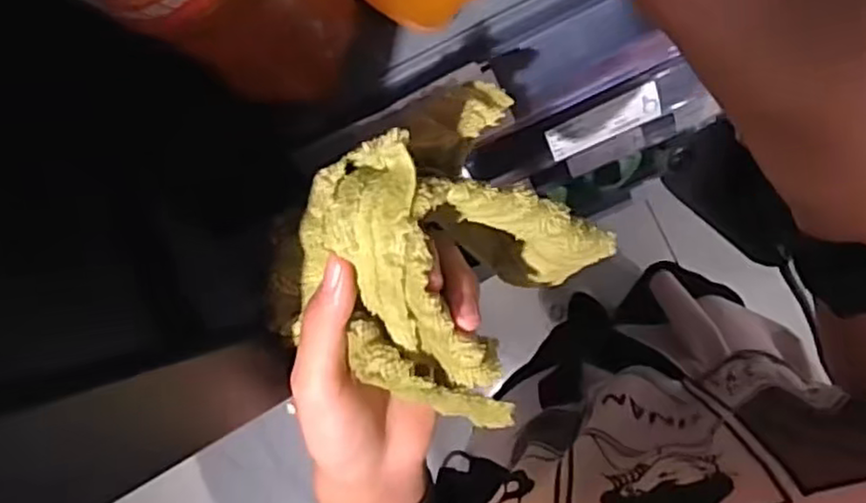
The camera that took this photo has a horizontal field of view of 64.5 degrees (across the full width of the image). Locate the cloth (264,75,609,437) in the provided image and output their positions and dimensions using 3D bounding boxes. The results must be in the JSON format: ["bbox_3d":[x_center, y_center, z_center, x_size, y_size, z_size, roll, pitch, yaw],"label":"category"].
[{"bbox_3d":[0.012,0.000,0.282,0.101,0.150,0.112,36,96,7],"label":"cloth"}]

